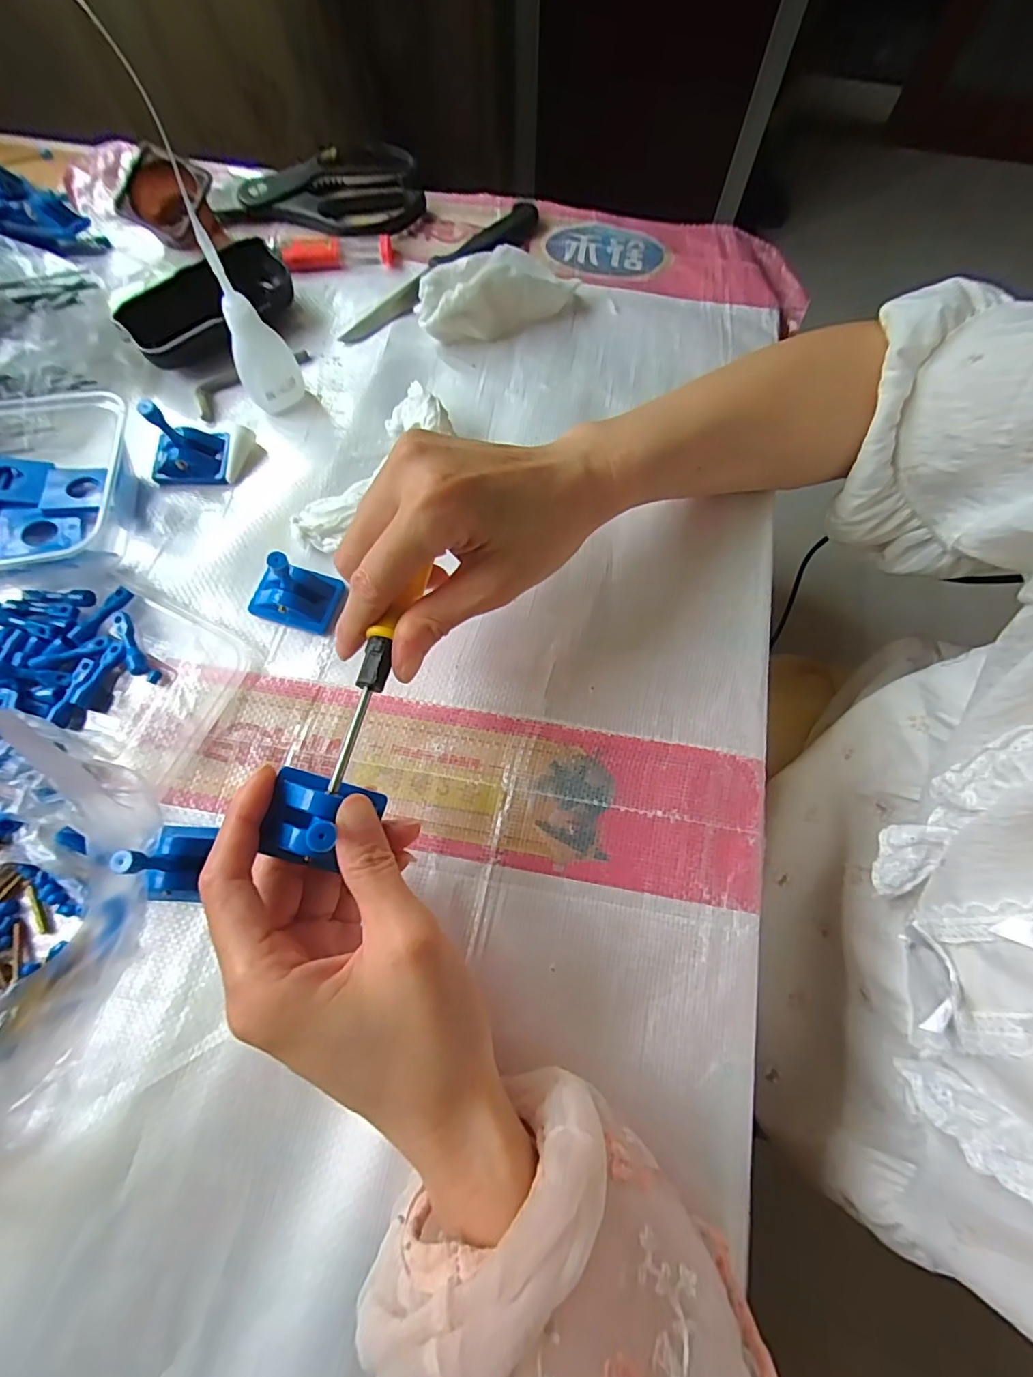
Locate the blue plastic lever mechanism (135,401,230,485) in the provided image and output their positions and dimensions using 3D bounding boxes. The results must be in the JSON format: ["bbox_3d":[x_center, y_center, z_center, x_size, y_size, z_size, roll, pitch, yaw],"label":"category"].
[{"bbox_3d":[-0.197,-0.144,0.316,0.043,0.040,0.027,0,72,-1],"label":"blue plastic lever mechanism"}]

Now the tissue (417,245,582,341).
[{"bbox_3d":[-0.012,-0.256,0.352,0.105,0.037,0.029,-20,73,-7],"label":"tissue"}]

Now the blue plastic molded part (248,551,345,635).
[{"bbox_3d":[-0.121,-0.052,0.295,0.045,0.026,0.029,16,72,5],"label":"blue plastic molded part"}]

